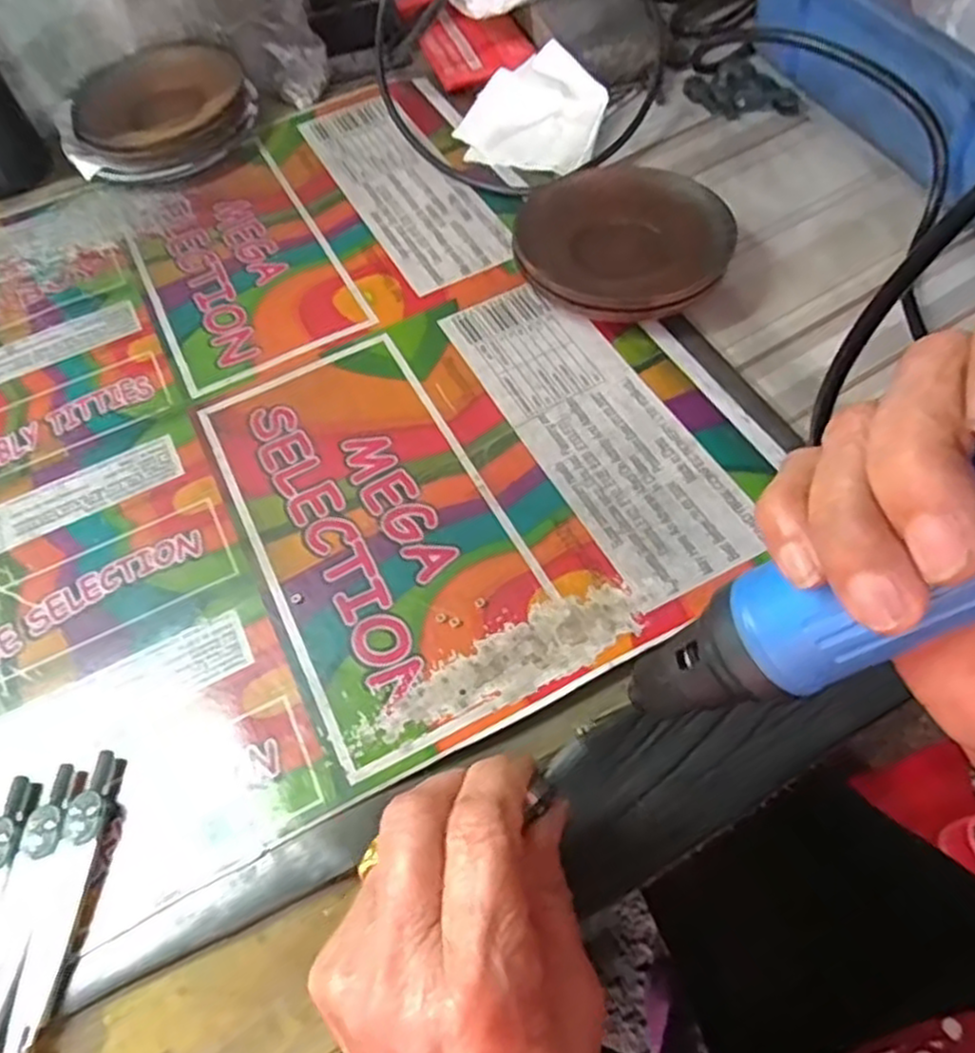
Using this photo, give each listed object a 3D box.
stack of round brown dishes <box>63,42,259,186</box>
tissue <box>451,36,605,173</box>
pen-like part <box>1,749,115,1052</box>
[{"bbox_3d":[-0.229,-0.293,0.534,0.125,0.025,0.135,-12,57,-4],"label":"stack of round brown dishes"},{"bbox_3d":[0.033,-0.270,0.492,0.096,0.029,0.088,-34,61,-17],"label":"tissue"},{"bbox_3d":[-0.150,0.134,0.264,0.015,0.008,0.106,0,57,4],"label":"pen-like part"}]

